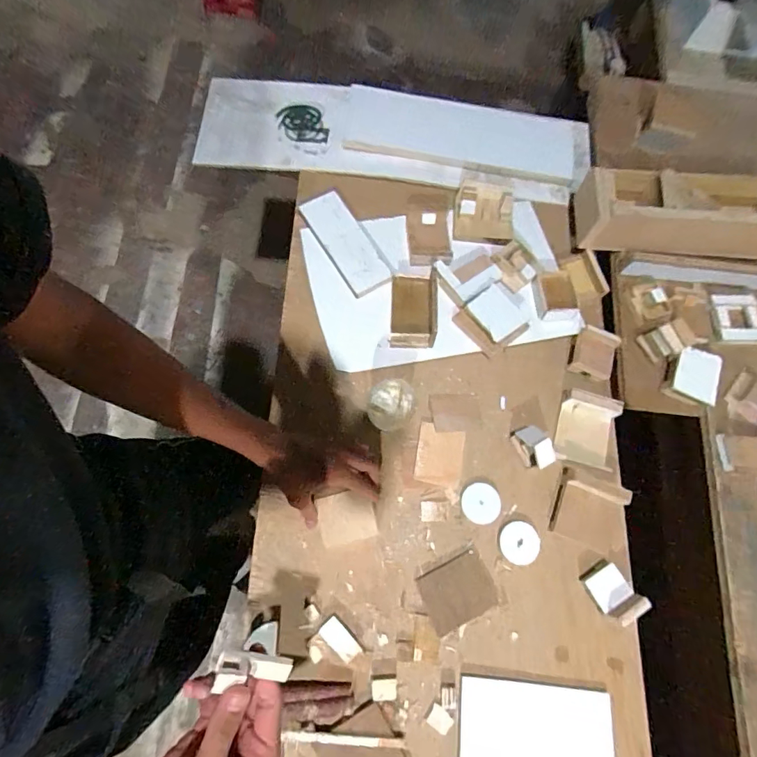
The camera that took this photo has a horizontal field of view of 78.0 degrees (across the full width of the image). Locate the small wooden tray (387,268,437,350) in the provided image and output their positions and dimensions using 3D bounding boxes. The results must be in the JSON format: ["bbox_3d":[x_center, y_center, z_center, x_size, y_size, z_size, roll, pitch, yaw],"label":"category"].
[{"bbox_3d":[0.055,-0.110,0.715,0.068,0.029,0.120,5,70,-3],"label":"small wooden tray"}]

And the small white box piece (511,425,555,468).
[{"bbox_3d":[0.221,0.097,0.665,0.034,0.045,0.060,-19,74,-11],"label":"small white box piece"}]

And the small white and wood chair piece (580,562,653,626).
[{"bbox_3d":[0.311,0.279,0.613,0.054,0.040,0.066,-31,75,-14],"label":"small white and wood chair piece"}]

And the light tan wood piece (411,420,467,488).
[{"bbox_3d":[0.088,0.111,0.675,0.068,0.007,0.083,12,70,-3],"label":"light tan wood piece"}]

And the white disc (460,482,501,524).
[{"bbox_3d":[0.145,0.177,0.661,0.055,0.004,0.054,1,71,-4],"label":"white disc"}]

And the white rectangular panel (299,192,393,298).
[{"bbox_3d":[-0.055,-0.224,0.768,0.073,0.018,0.189,-29,76,-13],"label":"white rectangular panel"}]

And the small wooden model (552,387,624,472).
[{"bbox_3d":[0.310,0.075,0.695,0.079,0.026,0.107,19,71,2],"label":"small wooden model"}]

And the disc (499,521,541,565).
[{"bbox_3d":[0.196,0.228,0.647,0.054,0.004,0.056,10,71,-1],"label":"disc"}]

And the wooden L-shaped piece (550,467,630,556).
[{"bbox_3d":[0.297,0.185,0.649,0.093,0.025,0.094,21,71,3],"label":"wooden L-shaped piece"}]

